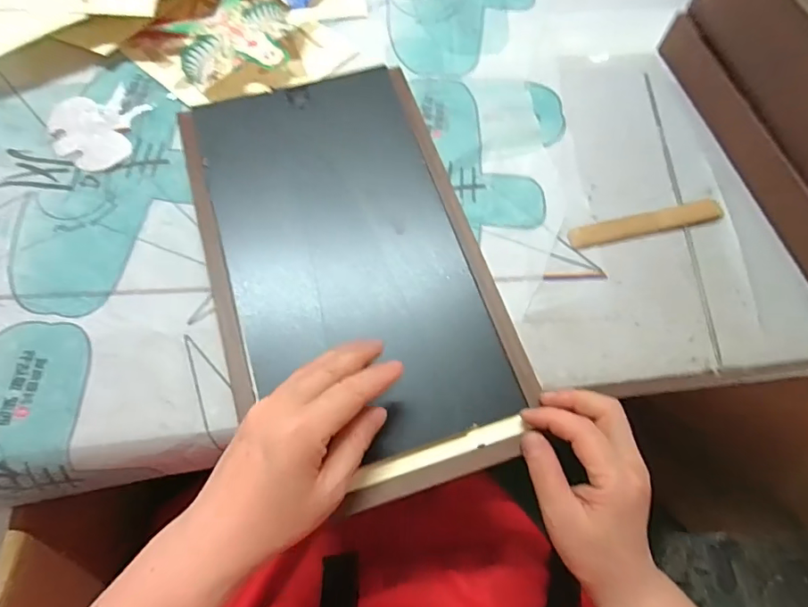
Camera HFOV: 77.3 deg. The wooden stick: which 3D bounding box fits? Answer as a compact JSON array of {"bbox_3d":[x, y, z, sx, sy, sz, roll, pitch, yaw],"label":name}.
[{"bbox_3d":[0.216,-0.072,0.449,0.141,0.006,0.022,-13,71,-3],"label":"wooden stick"}]

